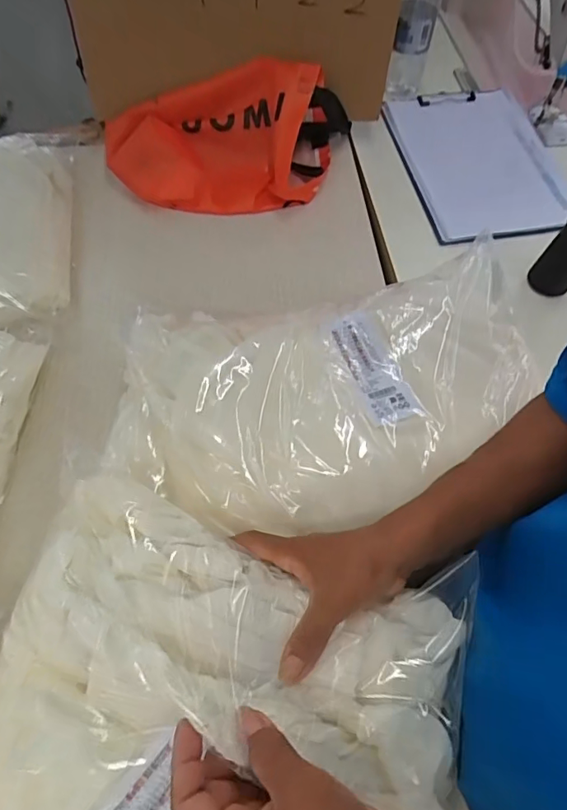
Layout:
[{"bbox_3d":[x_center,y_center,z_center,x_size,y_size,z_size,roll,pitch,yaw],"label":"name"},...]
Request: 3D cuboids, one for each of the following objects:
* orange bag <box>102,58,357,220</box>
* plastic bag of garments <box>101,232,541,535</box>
[{"bbox_3d":[-0.066,-0.354,0.676,0.329,0.145,0.120,-6,63,-5],"label":"orange bag"},{"bbox_3d":[0.043,0.001,0.506,0.409,0.097,0.234,-10,64,-8],"label":"plastic bag of garments"}]

